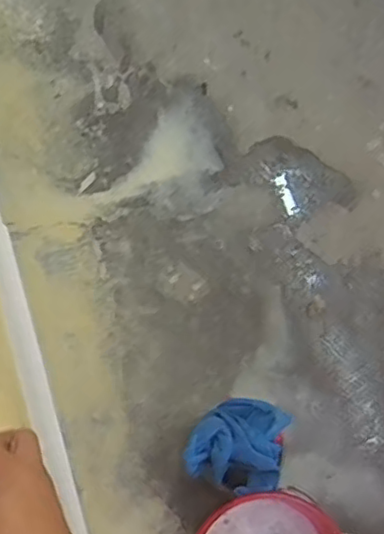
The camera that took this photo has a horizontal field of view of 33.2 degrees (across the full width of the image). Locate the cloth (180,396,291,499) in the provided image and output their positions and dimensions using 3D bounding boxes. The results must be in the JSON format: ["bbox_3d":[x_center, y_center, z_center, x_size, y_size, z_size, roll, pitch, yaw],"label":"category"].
[{"bbox_3d":[0.081,0.299,1.097,0.165,0.065,0.154,22,75,4],"label":"cloth"}]

